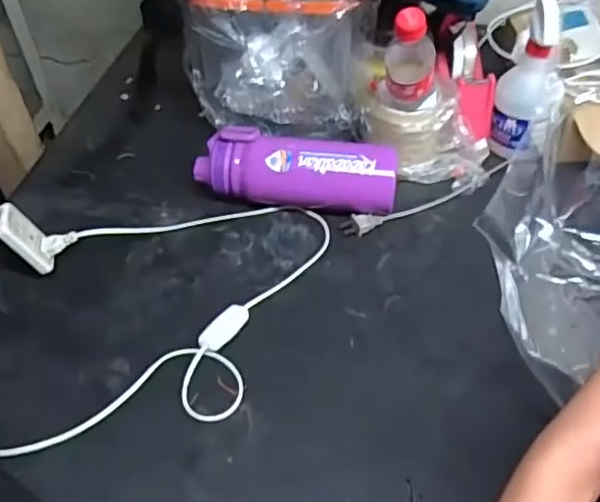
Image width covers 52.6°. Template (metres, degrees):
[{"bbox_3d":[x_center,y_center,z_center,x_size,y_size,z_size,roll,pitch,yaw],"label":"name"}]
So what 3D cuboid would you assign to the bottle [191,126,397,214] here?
[{"bbox_3d":[-0.004,-0.090,0.712,0.231,0.078,0.068,7,48,7],"label":"bottle"}]

